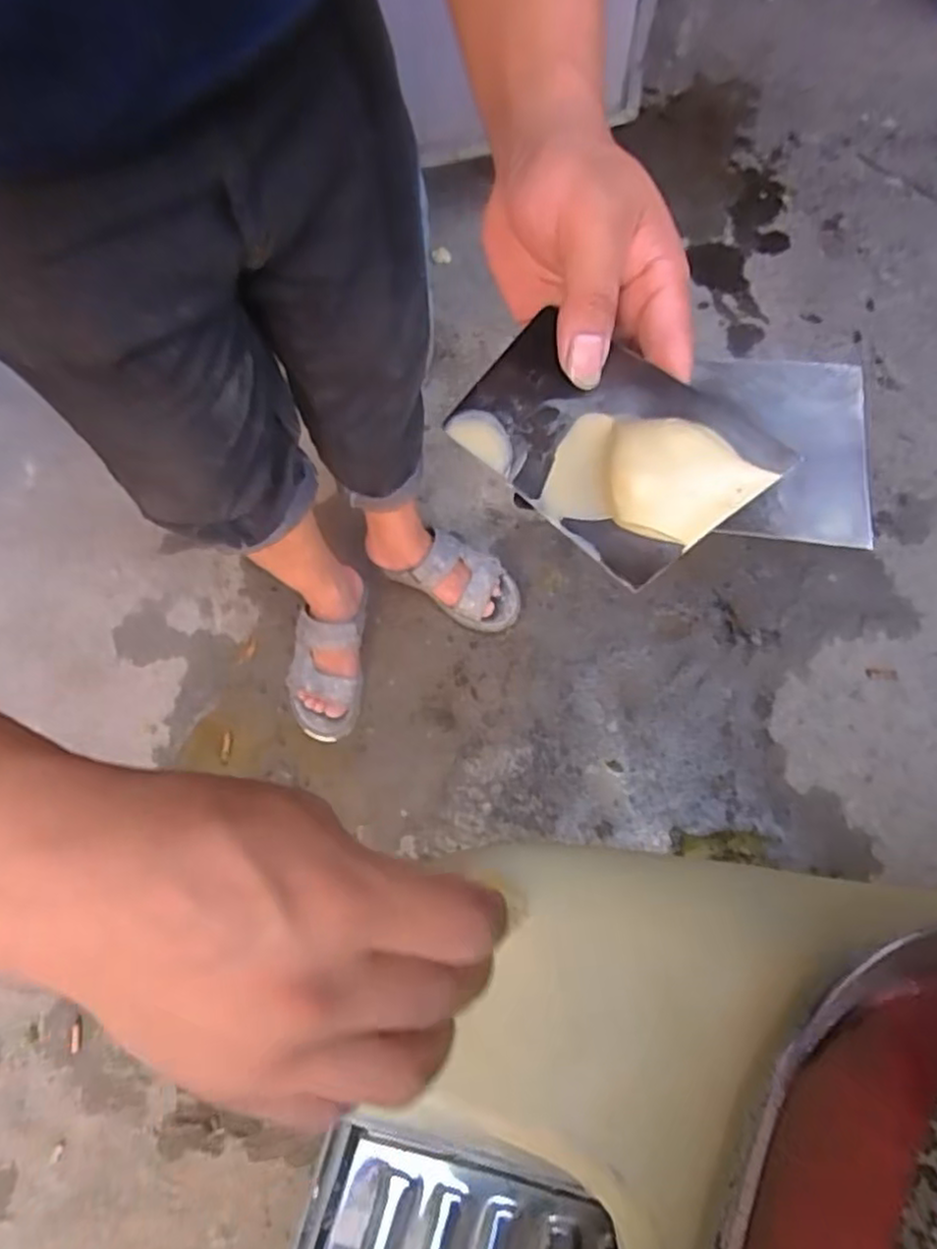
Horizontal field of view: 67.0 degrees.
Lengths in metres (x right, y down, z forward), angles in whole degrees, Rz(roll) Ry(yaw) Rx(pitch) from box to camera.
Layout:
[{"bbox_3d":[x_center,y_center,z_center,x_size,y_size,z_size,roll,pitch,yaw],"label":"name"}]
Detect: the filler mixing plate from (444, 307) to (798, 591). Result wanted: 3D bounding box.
[{"bbox_3d":[0.050,-0.077,0.286,0.073,0.017,0.131,-49,59,7],"label":"filler mixing plate"}]

